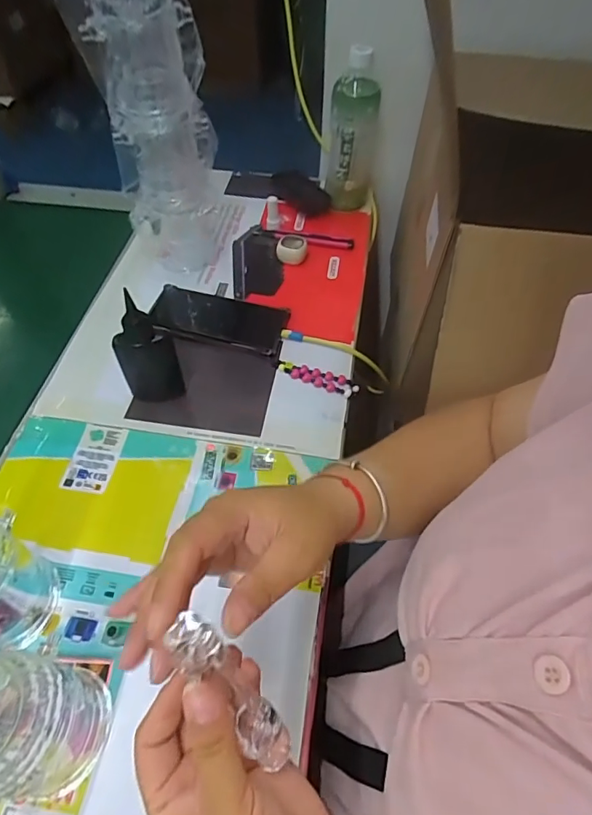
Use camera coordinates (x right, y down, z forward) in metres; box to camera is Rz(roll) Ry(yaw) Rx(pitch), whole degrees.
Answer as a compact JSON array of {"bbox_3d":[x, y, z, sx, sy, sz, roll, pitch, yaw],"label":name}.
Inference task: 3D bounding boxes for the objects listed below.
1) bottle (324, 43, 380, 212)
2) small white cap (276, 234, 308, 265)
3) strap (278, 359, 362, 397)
[{"bbox_3d":[0.077,-0.371,0.672,0.065,0.190,0.068,5,54,3],"label":"bottle"},{"bbox_3d":[-0.006,-0.217,0.668,0.039,0.032,0.036,0,54,-1],"label":"small white cap"},{"bbox_3d":[0.022,-0.034,0.548,0.094,0.011,0.022,16,55,11],"label":"strap"}]

